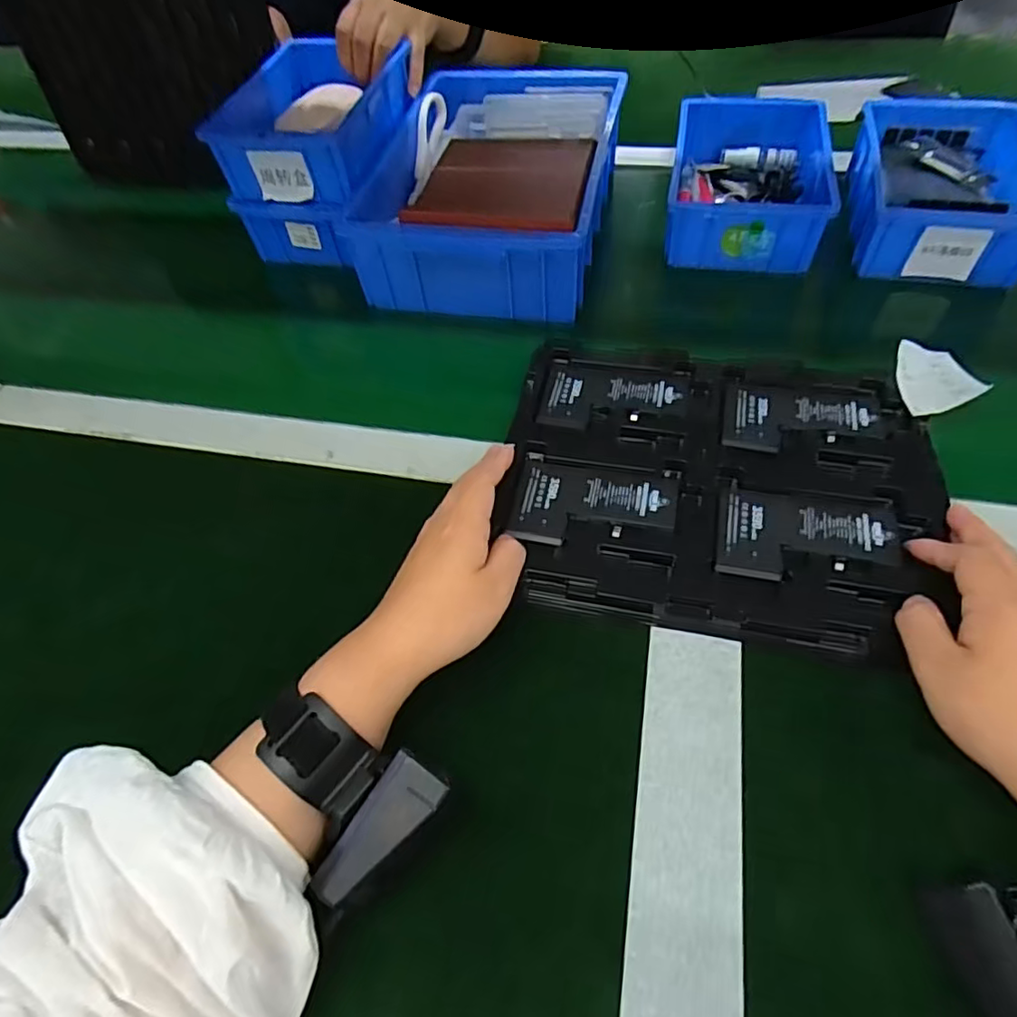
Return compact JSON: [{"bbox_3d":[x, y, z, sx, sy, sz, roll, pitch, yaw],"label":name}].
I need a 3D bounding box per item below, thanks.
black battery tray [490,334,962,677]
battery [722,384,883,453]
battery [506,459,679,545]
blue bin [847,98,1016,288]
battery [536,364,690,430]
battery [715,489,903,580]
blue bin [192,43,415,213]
[{"bbox_3d":[0.132,-0.023,0.390,0.260,0.026,0.221,9,60,9],"label":"black battery tray"},{"bbox_3d":[0.200,-0.061,0.408,0.102,0.006,0.061,6,59,7],"label":"battery"},{"bbox_3d":[0.055,-0.001,0.381,0.100,0.008,0.063,9,60,9],"label":"battery"},{"bbox_3d":[0.376,-0.286,0.521,0.127,0.056,0.201,10,57,11],"label":"blue bin"},{"bbox_3d":[0.077,-0.079,0.436,0.101,0.010,0.066,10,60,9],"label":"battery"},{"bbox_3d":[0.178,0.017,0.357,0.103,0.004,0.061,6,60,7],"label":"battery"},{"bbox_3d":[-0.181,-0.370,0.574,0.146,0.060,0.205,8,59,7],"label":"blue bin"}]

